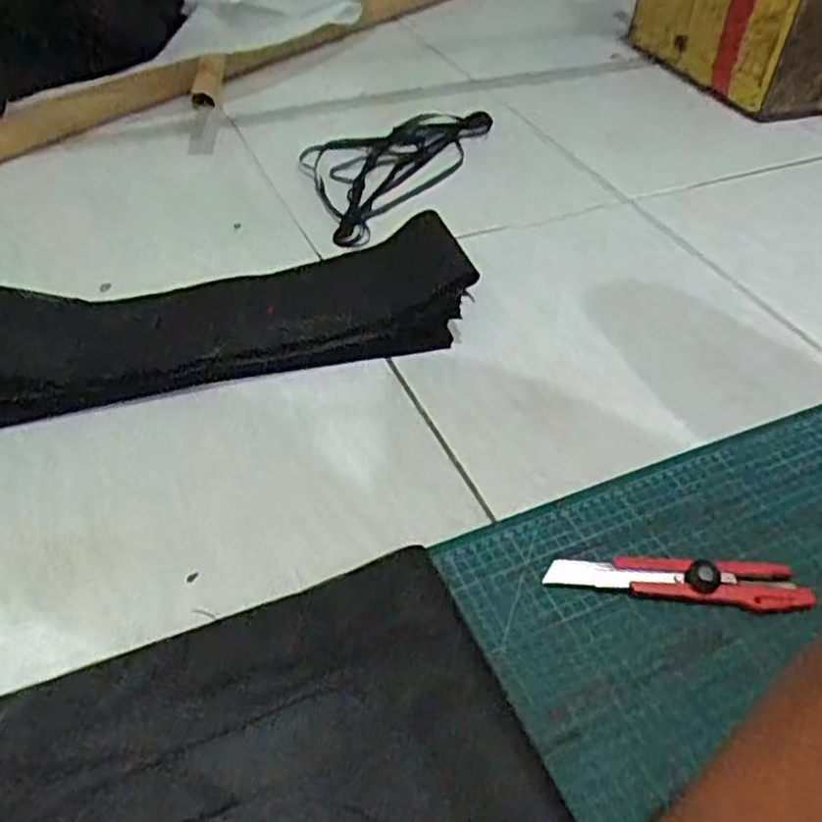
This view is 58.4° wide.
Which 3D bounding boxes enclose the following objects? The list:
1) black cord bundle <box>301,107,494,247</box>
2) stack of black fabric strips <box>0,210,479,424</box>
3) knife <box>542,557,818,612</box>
[{"bbox_3d":[-0.028,-0.328,0.940,0.166,0.020,0.356,26,50,21],"label":"black cord bundle"},{"bbox_3d":[-0.187,-0.088,0.670,0.489,0.059,0.121,-12,47,-14],"label":"stack of black fabric strips"},{"bbox_3d":[0.188,0.118,0.517,0.177,0.018,0.031,4,45,1],"label":"knife"}]

